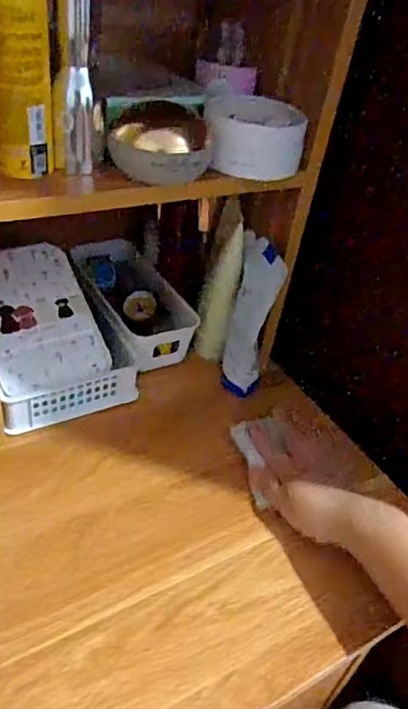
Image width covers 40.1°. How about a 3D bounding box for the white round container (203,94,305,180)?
[{"bbox_3d":[0.046,-0.199,0.511,0.087,0.053,0.087,10,38,0],"label":"white round container"}]

